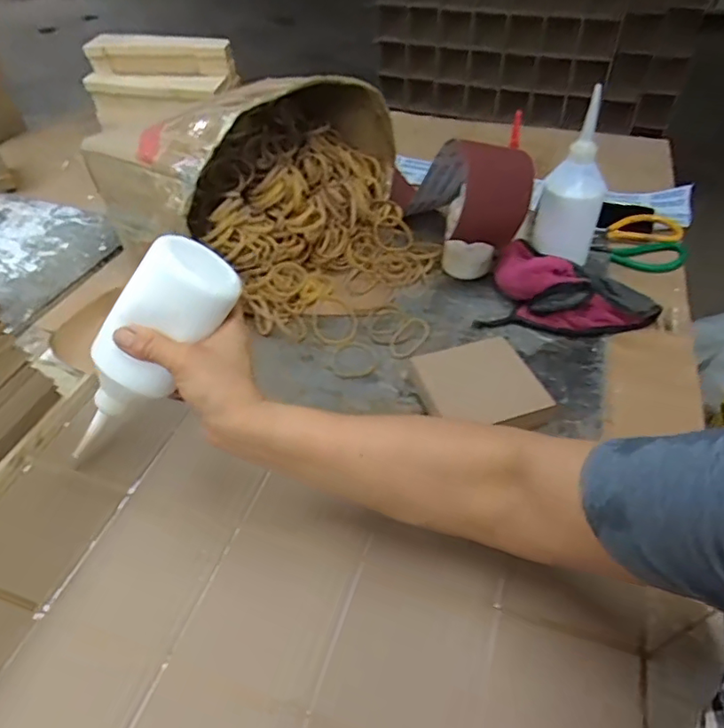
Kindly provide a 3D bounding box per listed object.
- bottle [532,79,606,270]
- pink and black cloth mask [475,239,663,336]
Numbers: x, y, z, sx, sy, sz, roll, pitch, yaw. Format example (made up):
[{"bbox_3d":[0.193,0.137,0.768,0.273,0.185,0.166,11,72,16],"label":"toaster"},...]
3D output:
[{"bbox_3d":[0.248,-0.200,0.653,0.070,0.200,0.052,12,47,14],"label":"bottle"},{"bbox_3d":[0.246,-0.085,0.646,0.190,0.050,0.139,12,47,14],"label":"pink and black cloth mask"}]

